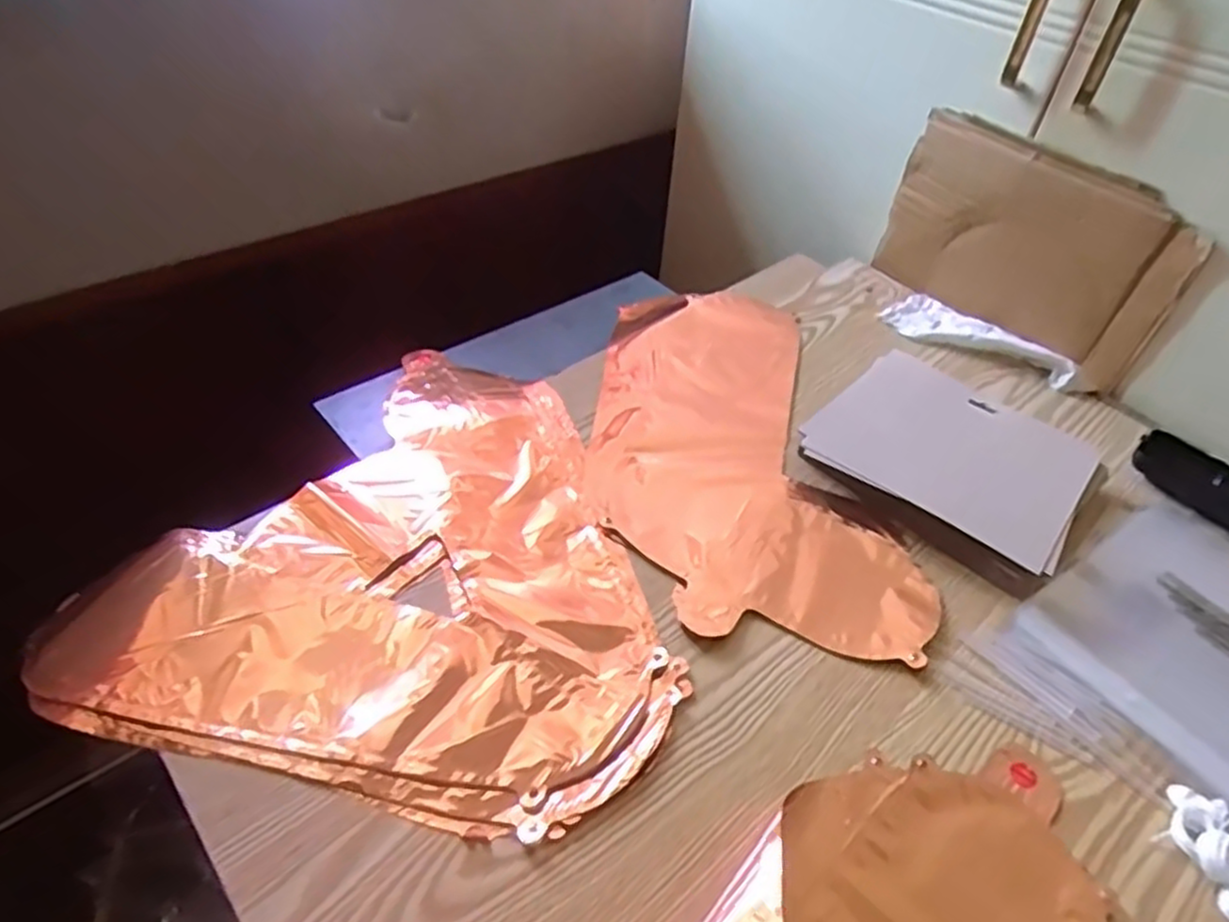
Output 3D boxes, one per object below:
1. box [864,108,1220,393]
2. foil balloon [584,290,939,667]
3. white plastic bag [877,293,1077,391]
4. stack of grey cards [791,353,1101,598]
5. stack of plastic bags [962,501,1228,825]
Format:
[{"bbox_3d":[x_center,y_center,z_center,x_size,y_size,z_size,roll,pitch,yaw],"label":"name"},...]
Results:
[{"bbox_3d":[0.392,-0.203,0.722,0.025,0.177,0.274,-27,53,-29],"label":"box"},{"bbox_3d":[0.102,-0.024,0.642,0.234,0.017,0.419,3,44,-2],"label":"foil balloon"},{"bbox_3d":[0.371,-0.130,0.755,0.183,0.026,0.073,29,49,23],"label":"white plastic bag"},{"bbox_3d":[0.277,-0.003,0.612,0.201,0.034,0.161,35,52,27],"label":"stack of grey cards"},{"bbox_3d":[0.411,0.134,0.507,0.261,0.015,0.202,-23,51,-26],"label":"stack of plastic bags"}]

